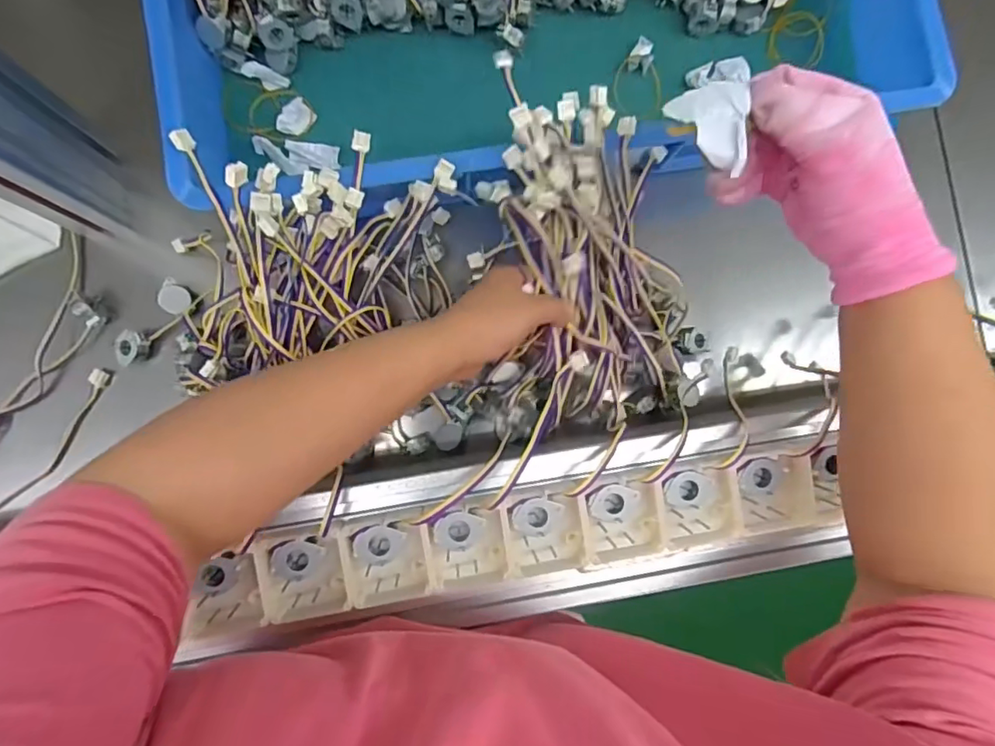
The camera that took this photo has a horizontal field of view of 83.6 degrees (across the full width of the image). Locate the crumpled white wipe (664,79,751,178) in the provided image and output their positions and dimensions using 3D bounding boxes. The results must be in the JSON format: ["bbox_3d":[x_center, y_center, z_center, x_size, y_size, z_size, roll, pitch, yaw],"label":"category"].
[{"bbox_3d":[0.112,-0.135,0.298,0.037,0.020,0.047,5,87,-4],"label":"crumpled white wipe"}]

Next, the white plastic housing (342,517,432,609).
[{"bbox_3d":[-0.069,0.117,0.351,0.049,0.017,0.051,-7,87,-5],"label":"white plastic housing"}]

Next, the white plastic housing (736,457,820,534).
[{"bbox_3d":[0.183,0.080,0.371,0.051,0.016,0.049,-5,87,-5],"label":"white plastic housing"}]

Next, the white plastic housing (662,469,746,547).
[{"bbox_3d":[0.133,0.088,0.366,0.052,0.017,0.048,-5,87,-4],"label":"white plastic housing"}]

